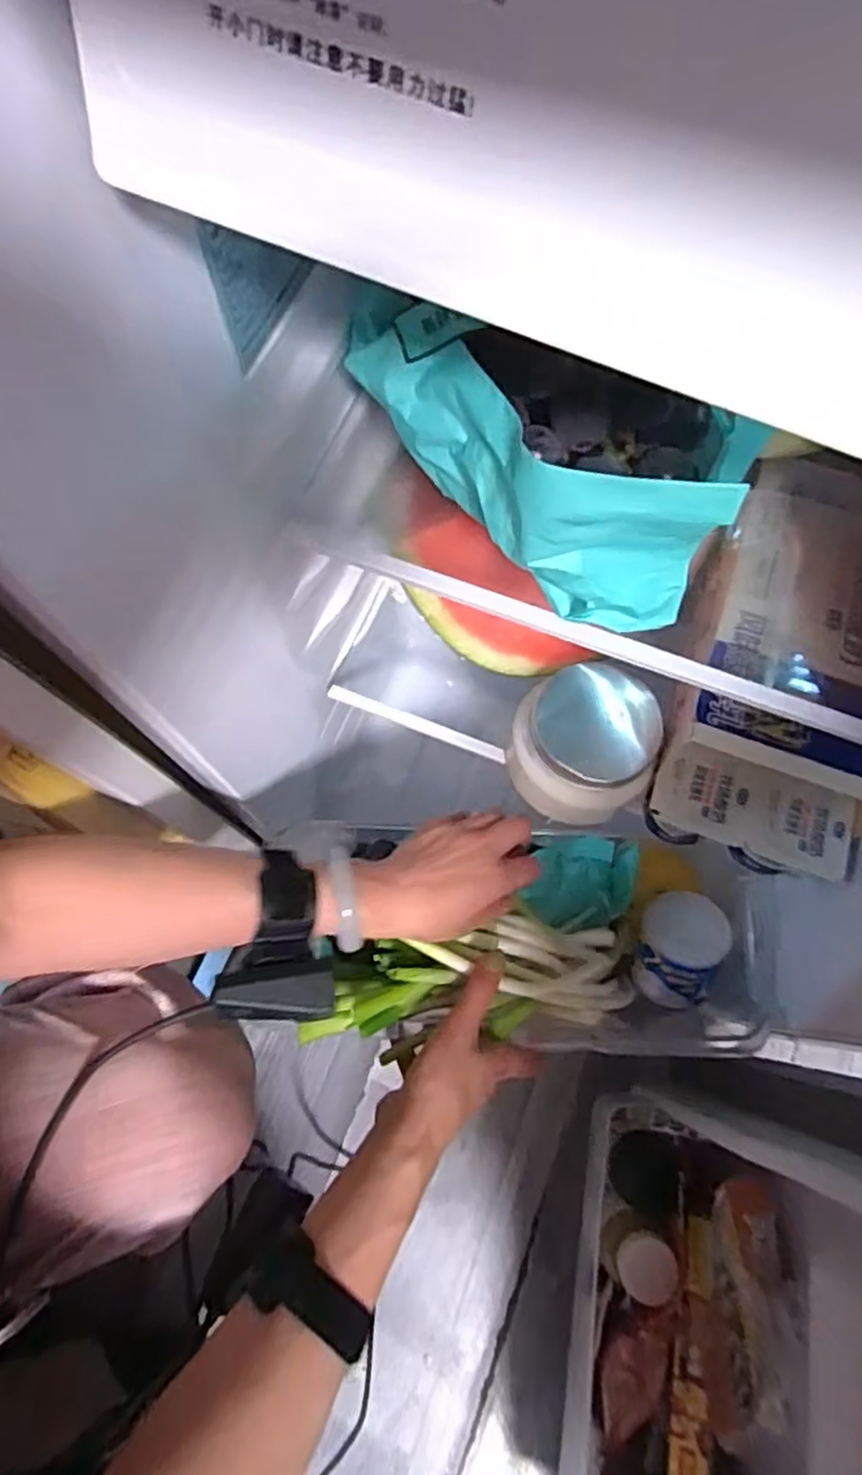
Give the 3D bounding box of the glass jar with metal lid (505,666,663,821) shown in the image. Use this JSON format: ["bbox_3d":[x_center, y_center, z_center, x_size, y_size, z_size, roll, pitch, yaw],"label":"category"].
[{"bbox_3d":[0.100,0.006,0.476,0.088,0.089,0.085,0,73,0],"label":"glass jar with metal lid"}]

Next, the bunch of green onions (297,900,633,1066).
[{"bbox_3d":[0.025,0.174,0.506,0.242,0.047,0.084,-3,70,-11],"label":"bunch of green onions"}]

